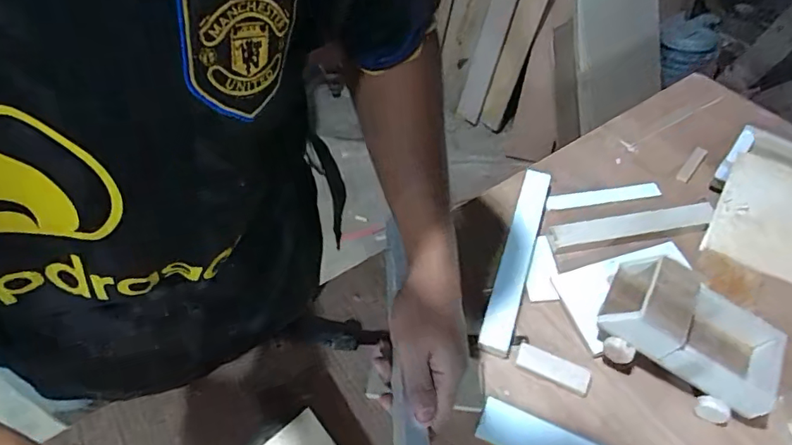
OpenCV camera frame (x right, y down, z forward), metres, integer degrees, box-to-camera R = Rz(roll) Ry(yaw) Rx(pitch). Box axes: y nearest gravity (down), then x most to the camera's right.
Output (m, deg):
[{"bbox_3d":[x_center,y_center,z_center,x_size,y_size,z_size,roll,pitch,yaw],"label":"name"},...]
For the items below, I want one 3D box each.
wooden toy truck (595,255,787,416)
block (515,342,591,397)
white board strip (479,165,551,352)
[{"bbox_3d":[0.315,0.112,0.541,0.173,0.096,0.113,27,56,19],"label":"wooden toy truck"},{"bbox_3d":[0.173,0.162,0.562,0.080,0.007,0.031,22,55,17],"label":"block"},{"bbox_3d":[0.154,0.040,0.644,0.036,0.015,0.269,18,57,9],"label":"white board strip"}]

